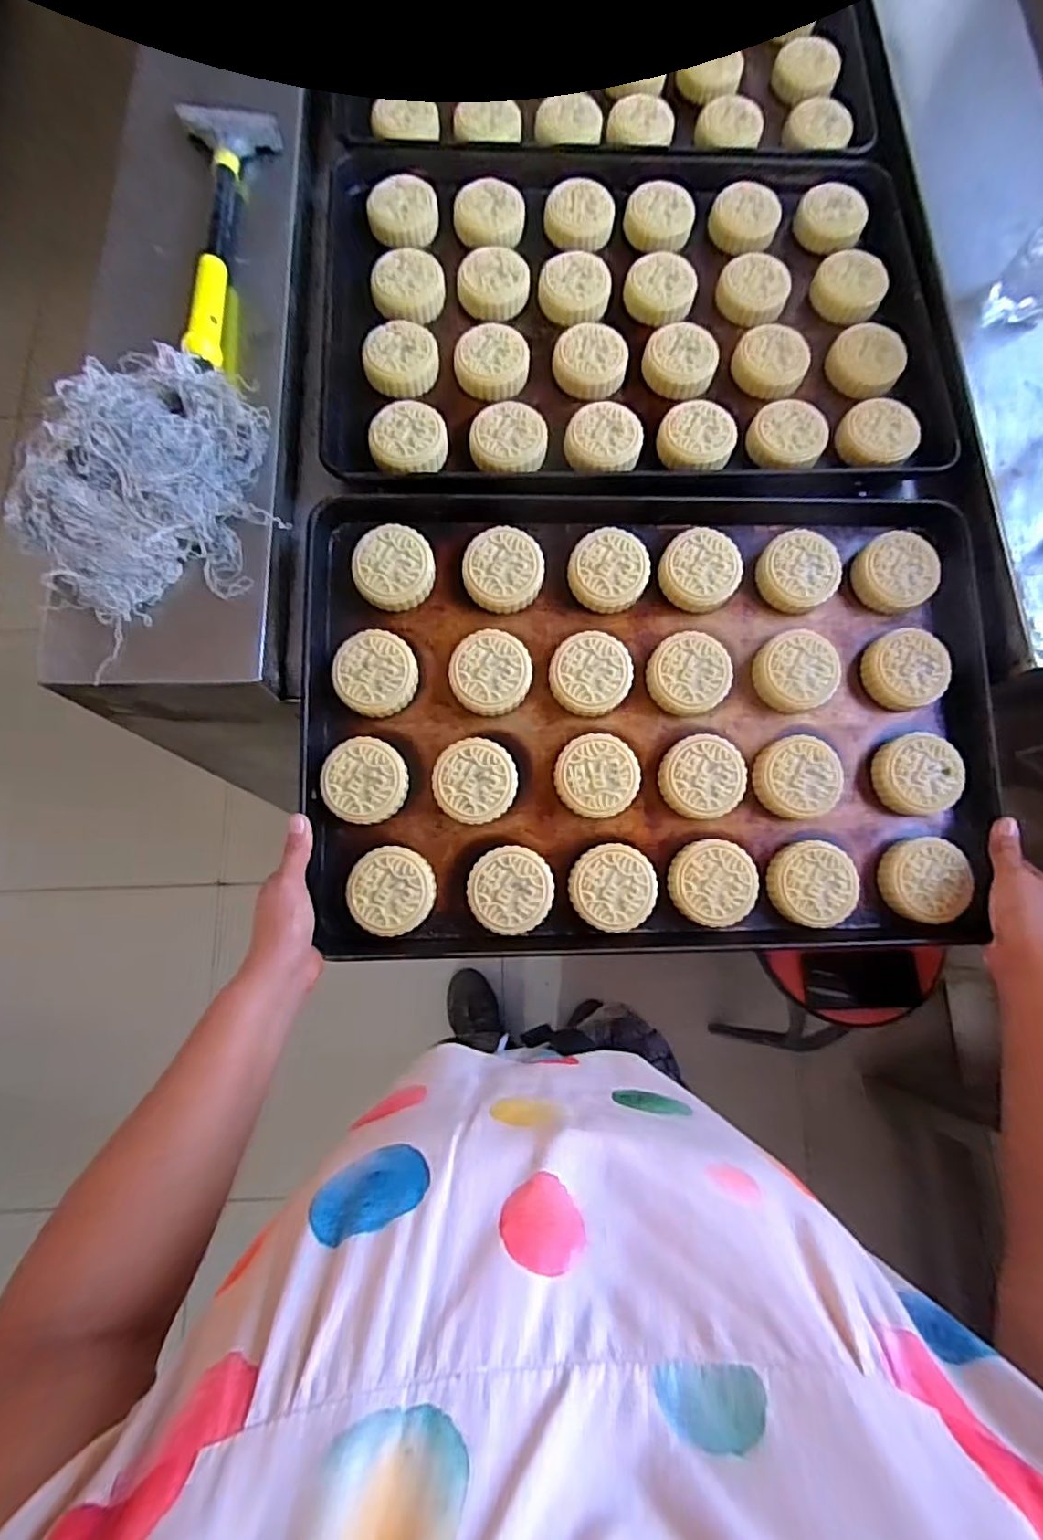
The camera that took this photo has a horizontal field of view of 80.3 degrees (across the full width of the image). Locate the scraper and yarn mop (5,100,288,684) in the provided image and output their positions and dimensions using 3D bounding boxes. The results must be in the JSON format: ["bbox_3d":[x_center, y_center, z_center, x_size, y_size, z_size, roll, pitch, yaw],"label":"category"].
[{"bbox_3d":[-0.303,-0.389,0.551,0.167,0.084,0.565,1,75,0],"label":"scraper and yarn mop"}]

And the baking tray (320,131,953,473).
[{"bbox_3d":[0.105,-0.477,0.629,0.586,0.047,0.416,-3,75,-1],"label":"baking tray"}]

